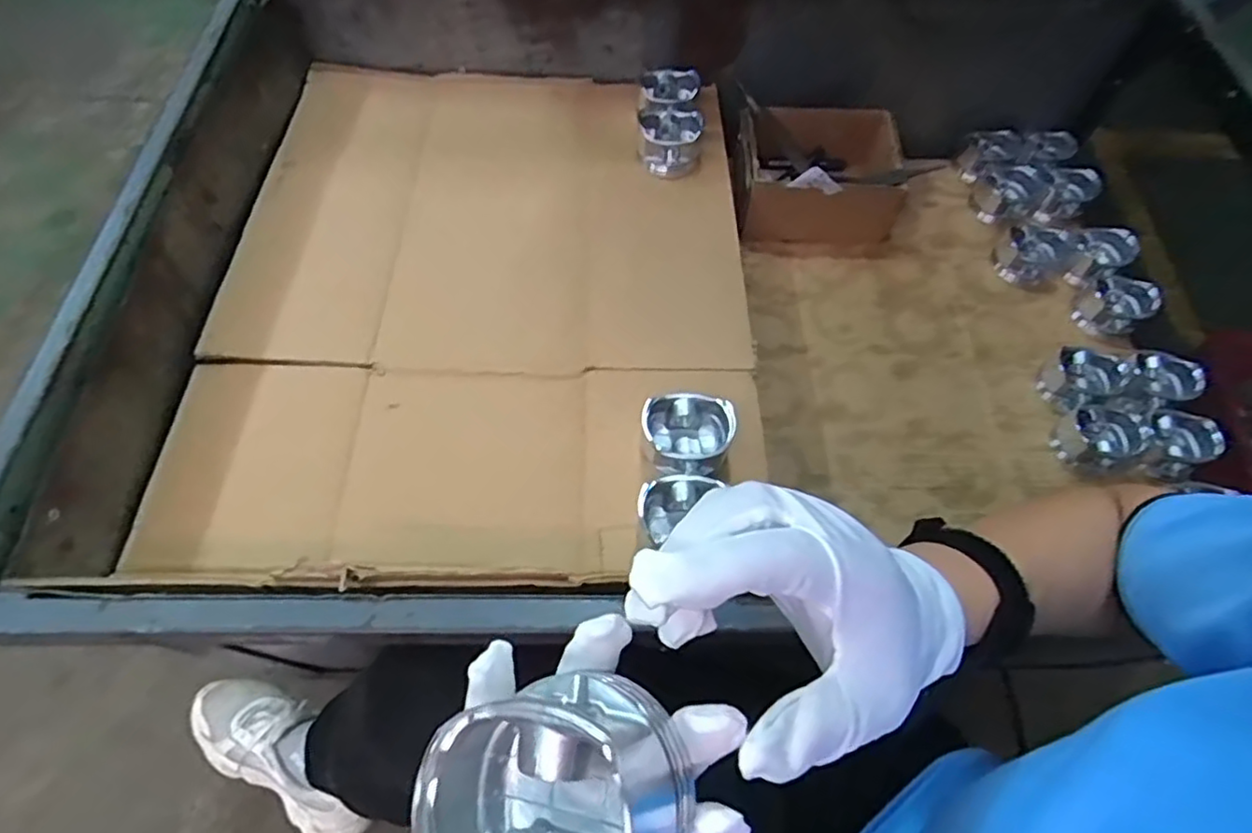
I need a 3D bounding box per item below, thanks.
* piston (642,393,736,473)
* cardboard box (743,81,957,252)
[{"bbox_3d":[0.051,0.020,0.558,0.073,0.063,0.064,7,63,1],"label":"piston"},{"bbox_3d":[0.271,-0.320,0.851,0.241,0.103,0.159,5,63,0],"label":"cardboard box"}]

